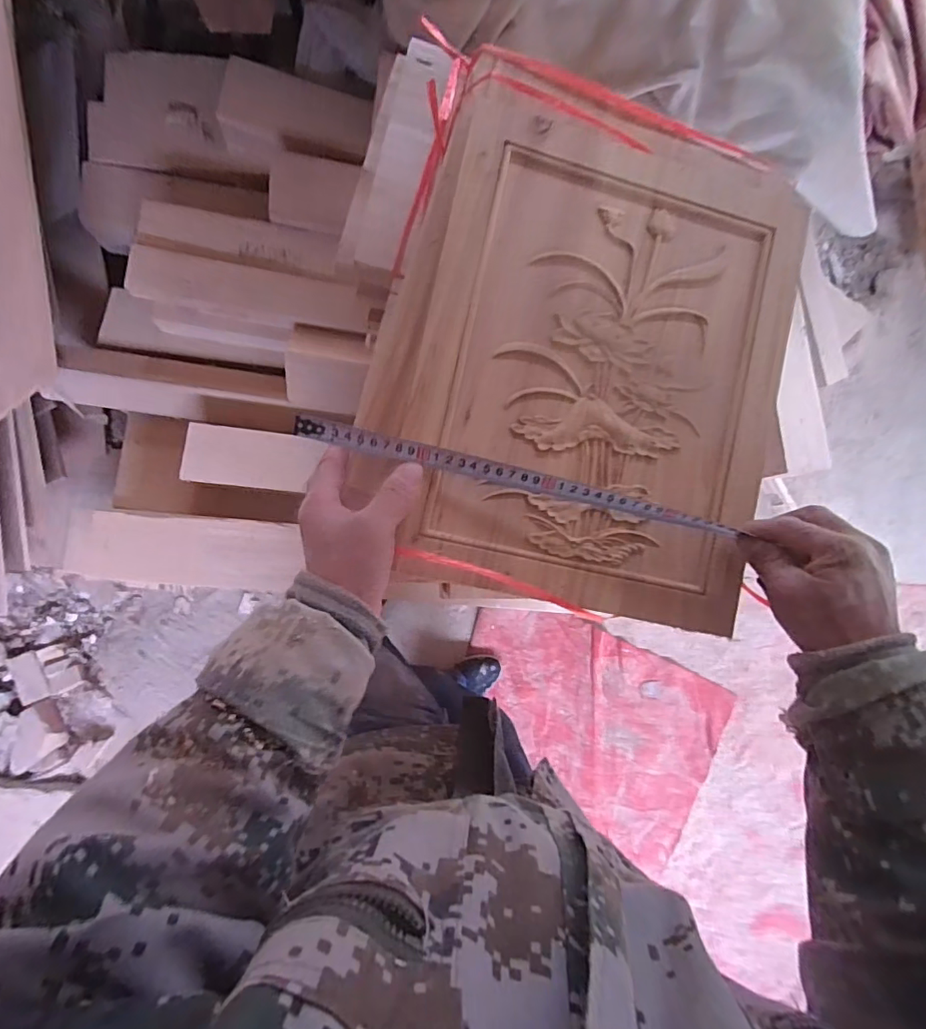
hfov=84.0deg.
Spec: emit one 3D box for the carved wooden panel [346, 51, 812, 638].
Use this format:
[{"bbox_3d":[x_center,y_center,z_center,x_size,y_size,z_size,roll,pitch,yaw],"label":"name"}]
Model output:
[{"bbox_3d":[0.109,-0.144,0.425,0.330,0.030,0.420,14,85,-6],"label":"carved wooden panel"}]

